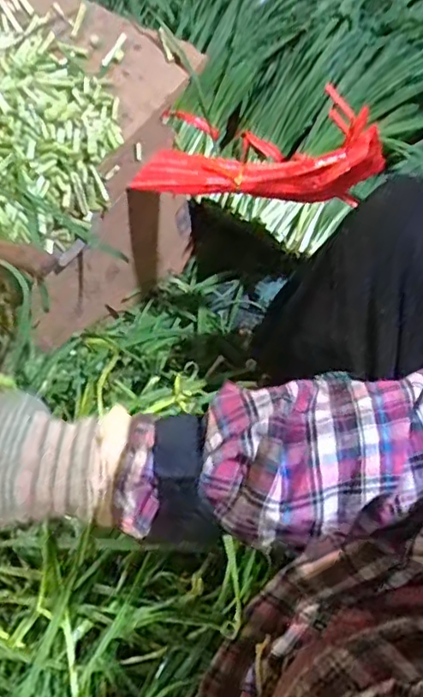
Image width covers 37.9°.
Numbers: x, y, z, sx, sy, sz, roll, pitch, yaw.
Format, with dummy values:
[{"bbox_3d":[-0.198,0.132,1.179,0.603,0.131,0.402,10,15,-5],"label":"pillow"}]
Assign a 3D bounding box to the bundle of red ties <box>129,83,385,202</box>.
[{"bbox_3d":[0.043,-0.185,0.606,0.241,0.088,0.073,1,67,20],"label":"bundle of red ties"}]

